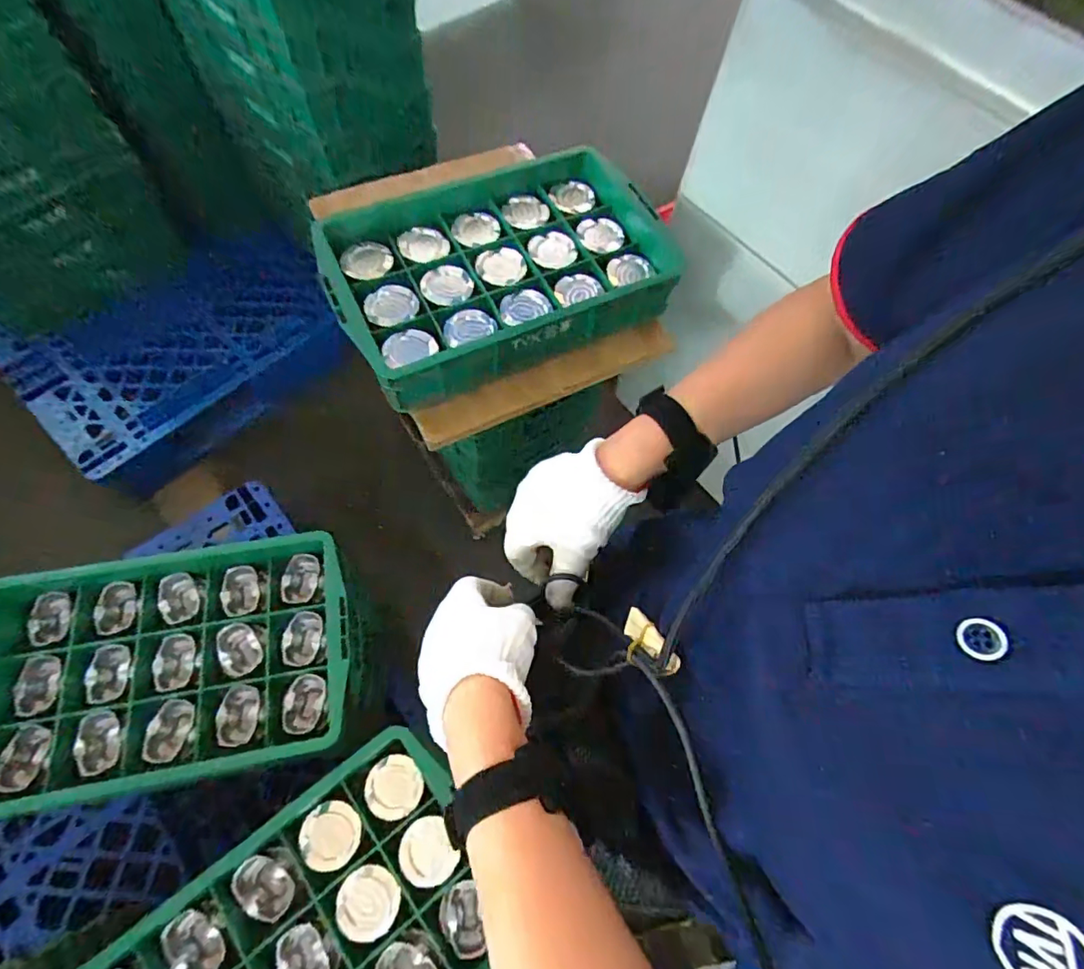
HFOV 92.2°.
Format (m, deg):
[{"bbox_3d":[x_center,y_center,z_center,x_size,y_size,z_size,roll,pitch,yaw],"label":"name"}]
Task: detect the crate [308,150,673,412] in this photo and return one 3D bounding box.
[{"bbox_3d":[-0.057,-0.338,0.830,0.524,0.104,0.319,-22,68,-13],"label":"crate"}]

